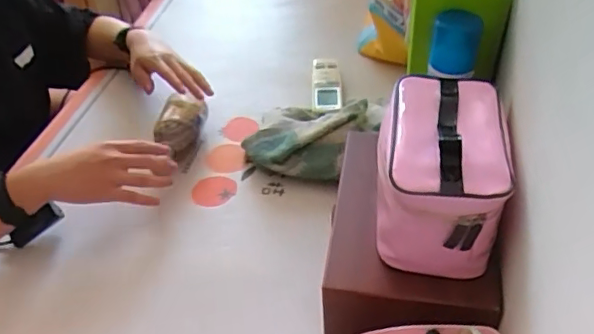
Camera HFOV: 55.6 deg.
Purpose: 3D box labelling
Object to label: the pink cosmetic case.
[{"bbox_3d":[0.148,0.003,0.592,0.119,0.128,0.193,3,44,8],"label":"pink cosmetic case"}]

